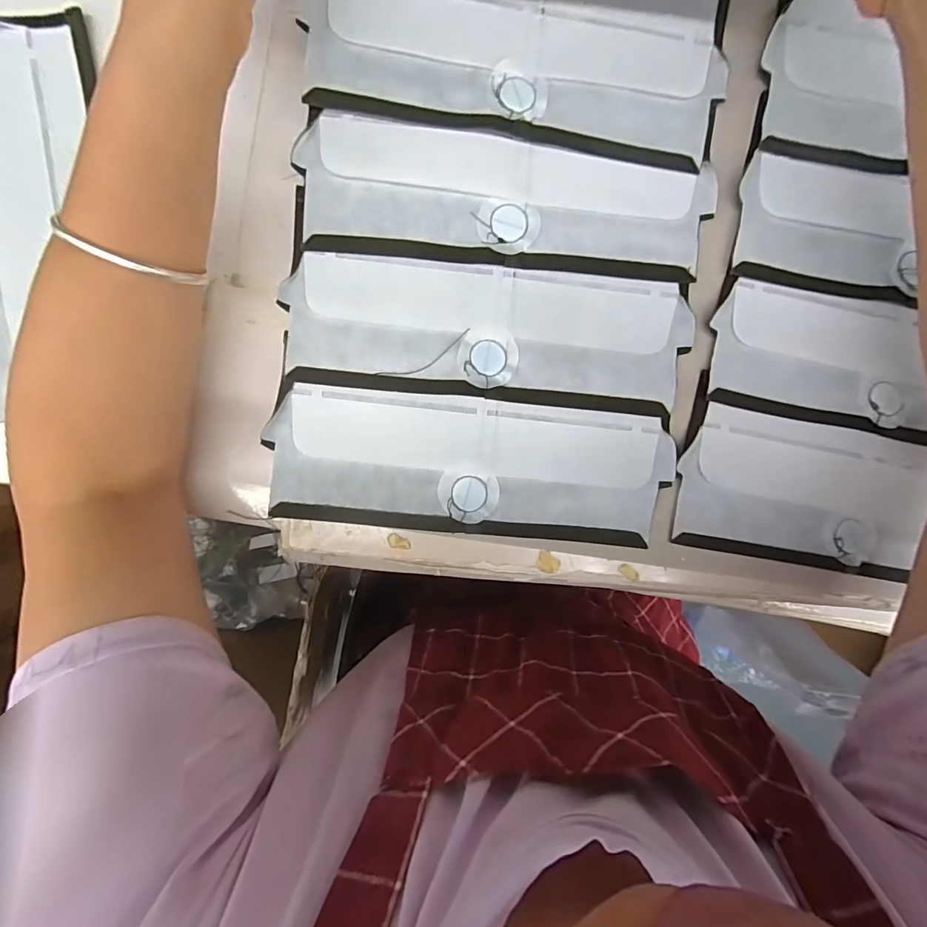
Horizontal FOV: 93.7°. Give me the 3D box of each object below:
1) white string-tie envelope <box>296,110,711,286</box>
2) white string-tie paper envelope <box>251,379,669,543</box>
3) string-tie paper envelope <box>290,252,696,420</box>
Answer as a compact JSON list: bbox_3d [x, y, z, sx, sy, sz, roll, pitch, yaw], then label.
[{"bbox_3d":[0.028,-0.154,0.252,0.233,0.010,0.074,3,93,-2],"label":"white string-tie envelope"},{"bbox_3d":[0.007,0.001,0.262,0.233,0.007,0.079,6,93,-2],"label":"white string-tie paper envelope"},{"bbox_3d":[0.018,-0.077,0.258,0.232,0.008,0.077,5,93,-2],"label":"string-tie paper envelope"}]

